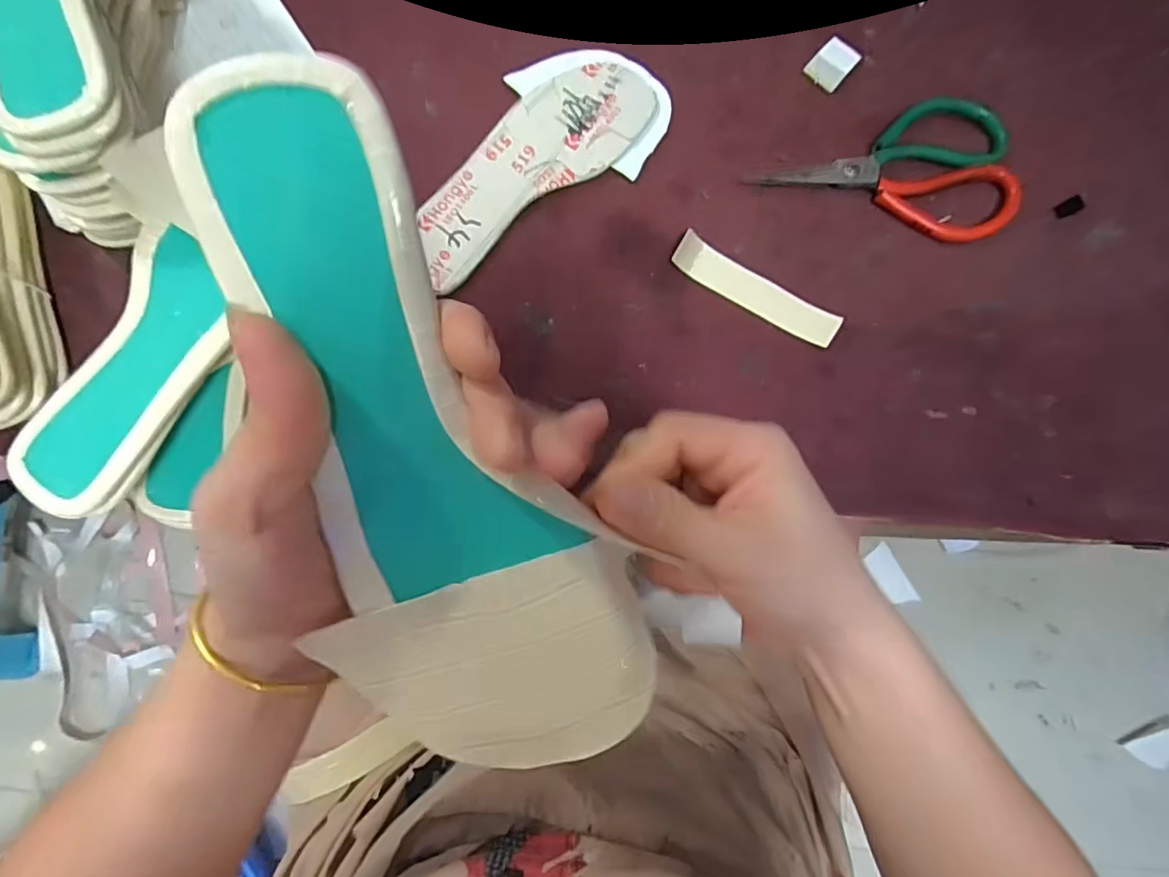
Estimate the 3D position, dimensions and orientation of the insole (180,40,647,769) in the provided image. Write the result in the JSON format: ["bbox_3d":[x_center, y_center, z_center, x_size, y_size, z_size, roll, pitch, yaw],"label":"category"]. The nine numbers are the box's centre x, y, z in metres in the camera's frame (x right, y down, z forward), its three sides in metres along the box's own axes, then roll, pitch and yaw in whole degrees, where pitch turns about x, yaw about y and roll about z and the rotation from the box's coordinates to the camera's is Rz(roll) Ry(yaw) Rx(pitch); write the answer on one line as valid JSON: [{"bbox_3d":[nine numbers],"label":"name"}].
[{"bbox_3d":[-0.048,0.010,0.177,0.090,0.012,0.225,-22,107,-6],"label":"insole"}]

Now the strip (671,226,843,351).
[{"bbox_3d":[0.118,-0.101,0.395,0.120,0.008,0.025,30,82,0],"label":"strip"}]

